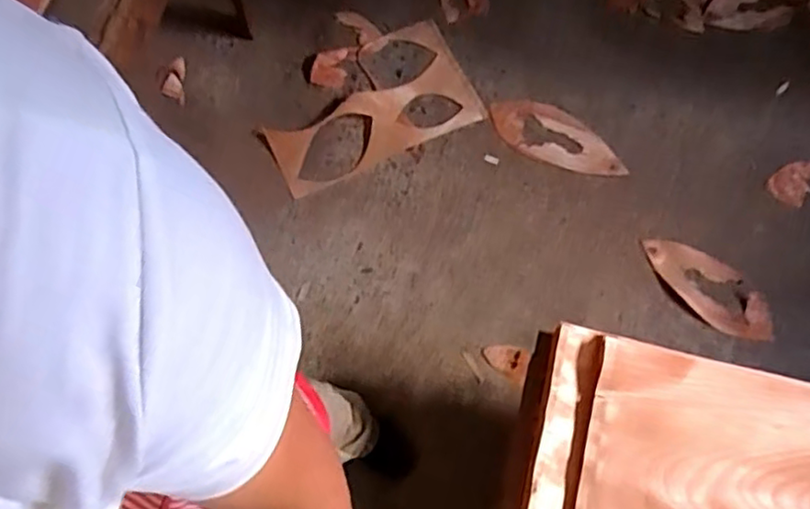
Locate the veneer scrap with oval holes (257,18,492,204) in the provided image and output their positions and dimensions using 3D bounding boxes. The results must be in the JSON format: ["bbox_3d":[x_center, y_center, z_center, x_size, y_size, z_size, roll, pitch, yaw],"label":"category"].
[{"bbox_3d":[-0.095,-0.370,1.613,0.524,0.028,0.310,-25,78,-13],"label":"veneer scrap with oval holes"}]

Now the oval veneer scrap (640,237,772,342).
[{"bbox_3d":[0.687,0.077,1.482,0.331,0.026,0.121,42,101,3],"label":"oval veneer scrap"}]

